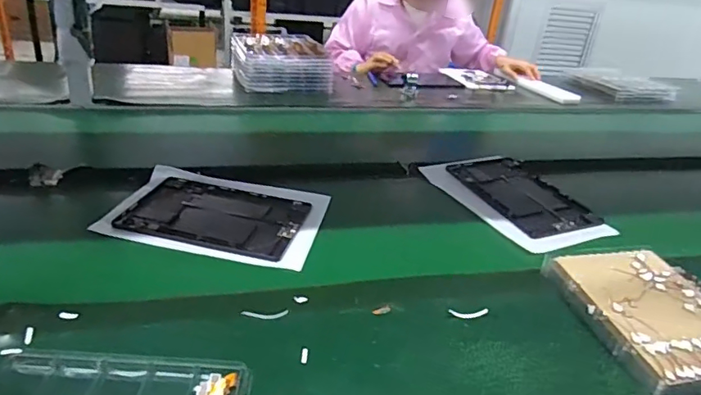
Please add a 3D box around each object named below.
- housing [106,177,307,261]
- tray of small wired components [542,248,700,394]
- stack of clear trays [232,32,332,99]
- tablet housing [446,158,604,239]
[{"bbox_3d":[-0.188,0.025,0.737,0.233,0.011,0.166,11,28,9],"label":"housing"},{"bbox_3d":[0.353,0.136,0.611,0.170,0.038,0.218,0,28,-12],"label":"tray of small wired components"},{"bbox_3d":[-0.182,-0.346,1.381,0.246,0.100,0.216,-2,29,-17],"label":"stack of clear trays"},{"bbox_3d":[0.288,-0.009,0.892,0.155,0.008,0.249,-5,30,-22],"label":"tablet housing"}]

